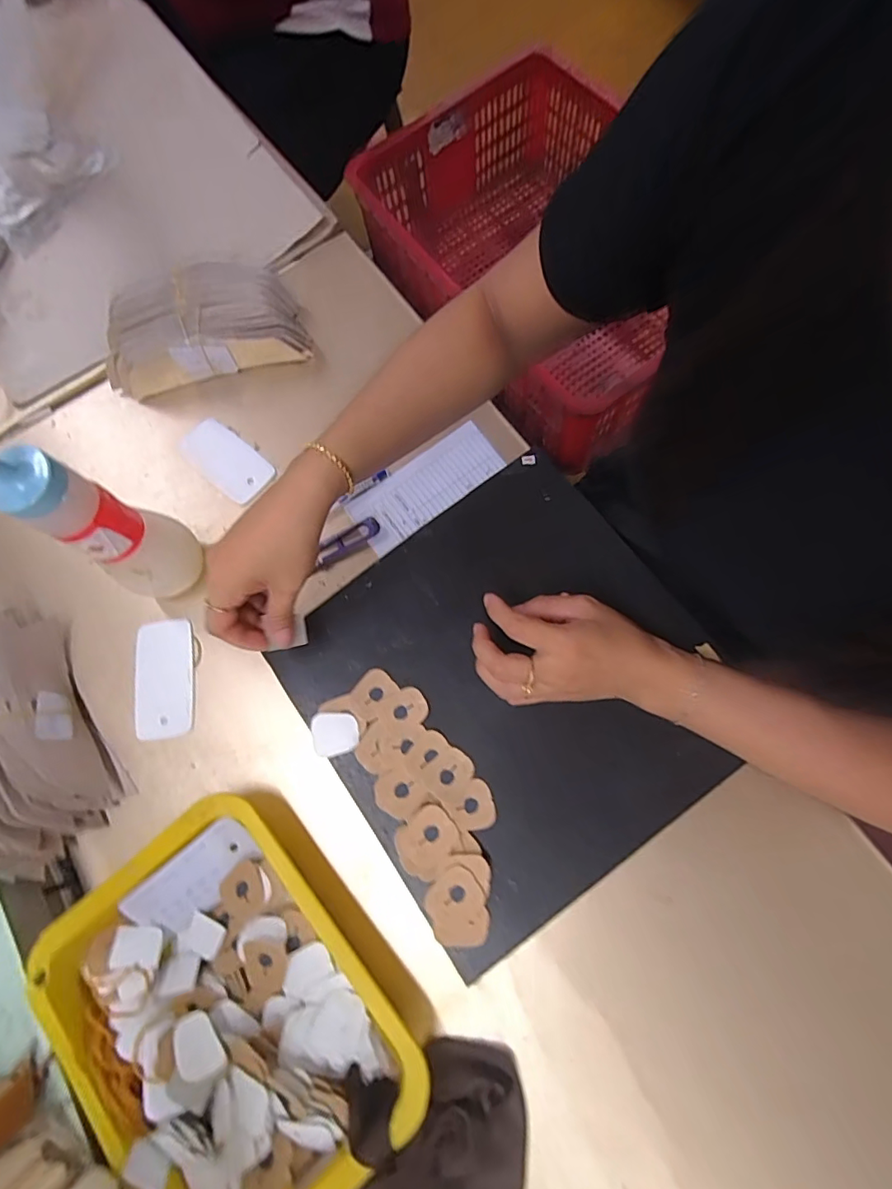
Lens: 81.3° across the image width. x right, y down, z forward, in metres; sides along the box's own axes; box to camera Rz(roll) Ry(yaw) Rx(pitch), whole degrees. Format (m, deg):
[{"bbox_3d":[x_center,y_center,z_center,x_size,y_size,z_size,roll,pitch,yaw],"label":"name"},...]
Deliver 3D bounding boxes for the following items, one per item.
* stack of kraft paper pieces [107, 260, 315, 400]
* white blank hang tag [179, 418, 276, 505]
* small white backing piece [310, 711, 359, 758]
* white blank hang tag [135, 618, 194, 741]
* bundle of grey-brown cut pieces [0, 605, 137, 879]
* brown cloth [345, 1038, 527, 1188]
[{"bbox_3d":[-0.252,-0.274,0.529,0.205,0.060,0.097,-11,74,-1],"label":"stack of kraft paper pieces"},{"bbox_3d":[-0.220,-0.135,0.516,0.103,0.004,0.049,39,79,12],"label":"white blank hang tag"},{"bbox_3d":[-0.089,0.111,0.418,0.037,0.006,0.034,-12,74,-1],"label":"small white backing piece"},{"bbox_3d":[-0.248,0.074,0.457,0.048,0.009,0.100,-9,74,0],"label":"white blank hang tag"},{"bbox_3d":[-0.361,0.110,0.426,0.100,0.062,0.201,-35,76,-8],"label":"bundle of grey-brown cut pieces"},{"bbox_3d":[-0.005,0.368,0.342,0.114,0.035,0.104,-2,74,2],"label":"brown cloth"}]

